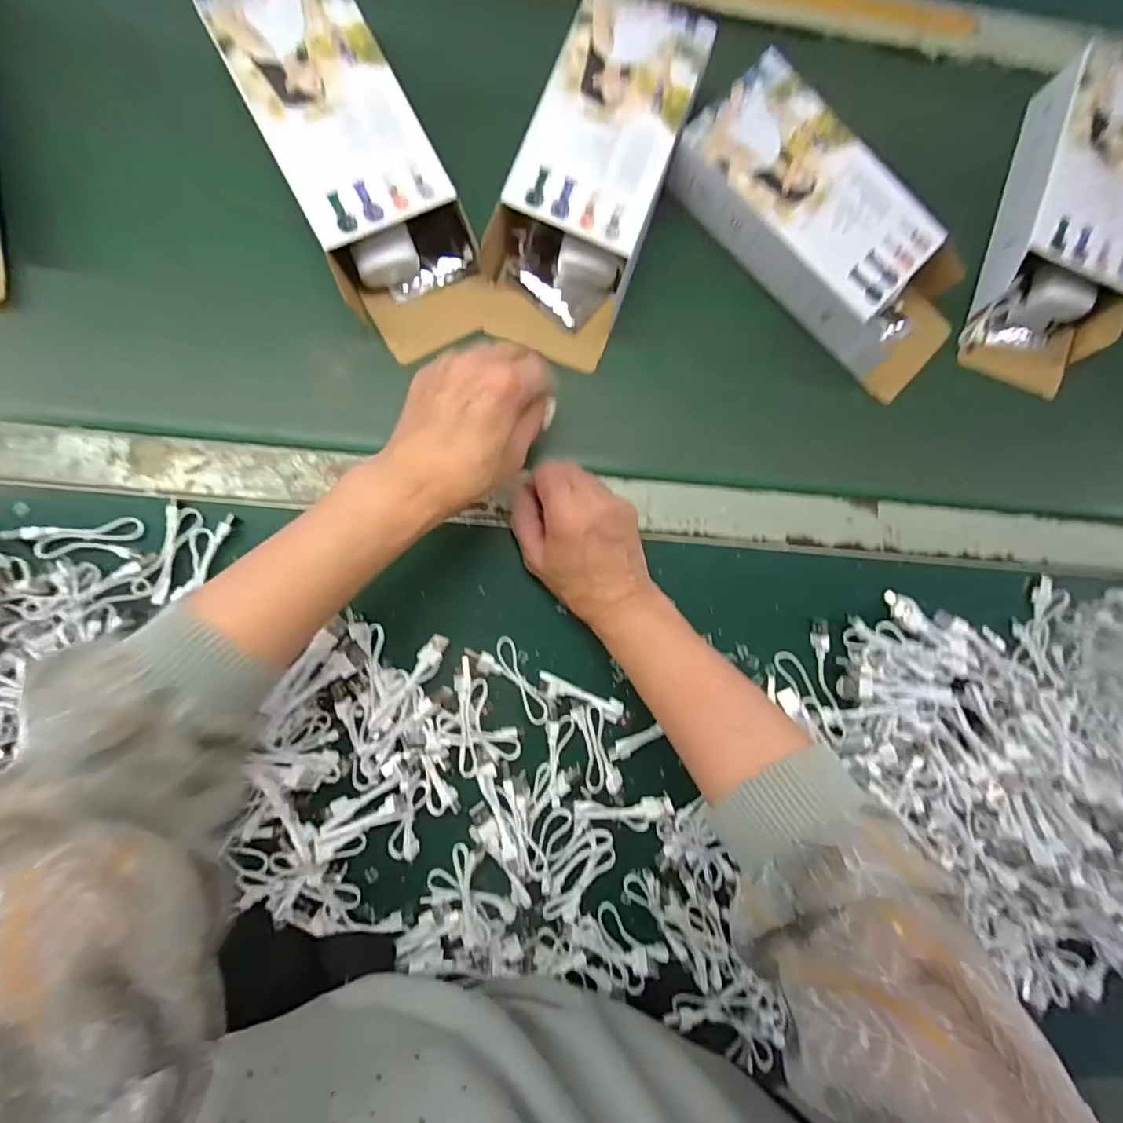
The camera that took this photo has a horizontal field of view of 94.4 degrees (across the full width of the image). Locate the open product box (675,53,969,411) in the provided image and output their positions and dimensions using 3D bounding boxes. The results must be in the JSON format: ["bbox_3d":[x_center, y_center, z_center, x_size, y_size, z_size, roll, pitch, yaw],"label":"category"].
[{"bbox_3d":[0.209,-0.252,0.404,0.251,0.054,0.109,40,89,1],"label":"open product box"}]

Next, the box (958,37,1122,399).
[{"bbox_3d":[0.423,-0.285,0.427,0.102,0.062,0.278,20,88,1],"label":"box"}]

